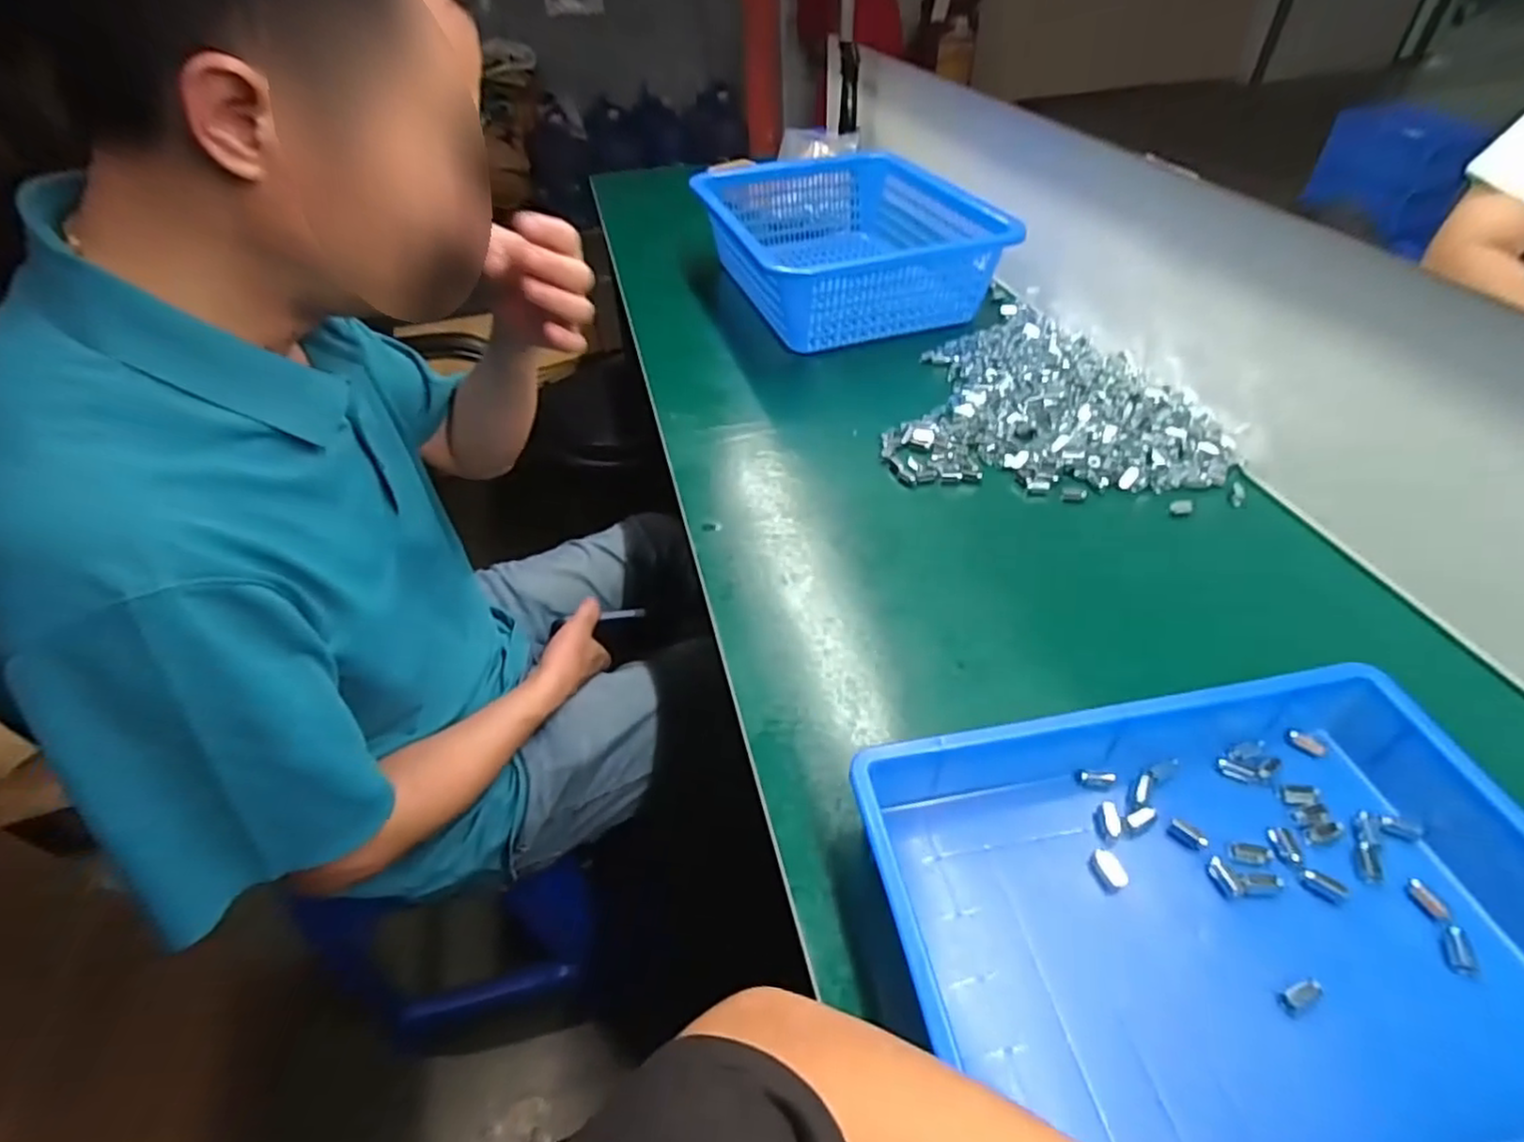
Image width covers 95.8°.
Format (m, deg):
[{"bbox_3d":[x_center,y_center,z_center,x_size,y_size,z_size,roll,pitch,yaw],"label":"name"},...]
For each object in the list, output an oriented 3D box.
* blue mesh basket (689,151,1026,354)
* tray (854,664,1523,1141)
[{"bbox_3d":[0.117,-0.513,1.062,0.372,0.119,0.442,-16,47,-12],"label":"blue mesh basket"},{"bbox_3d":[0.259,0.193,0.399,0.370,0.070,0.249,-9,45,-5],"label":"tray"}]

